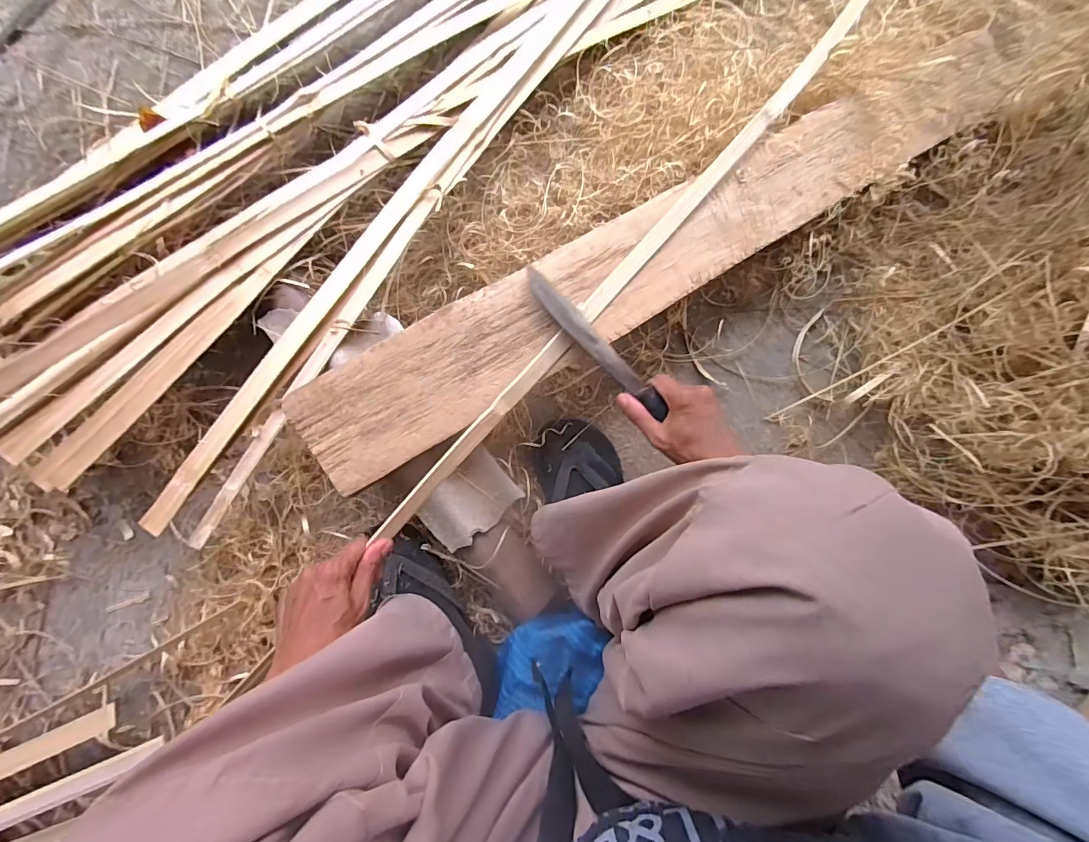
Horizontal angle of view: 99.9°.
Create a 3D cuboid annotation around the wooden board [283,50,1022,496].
[{"bbox_3d":[0.174,-0.226,0.562,0.990,0.039,0.127,-32,90,-8],"label":"wooden board"}]

